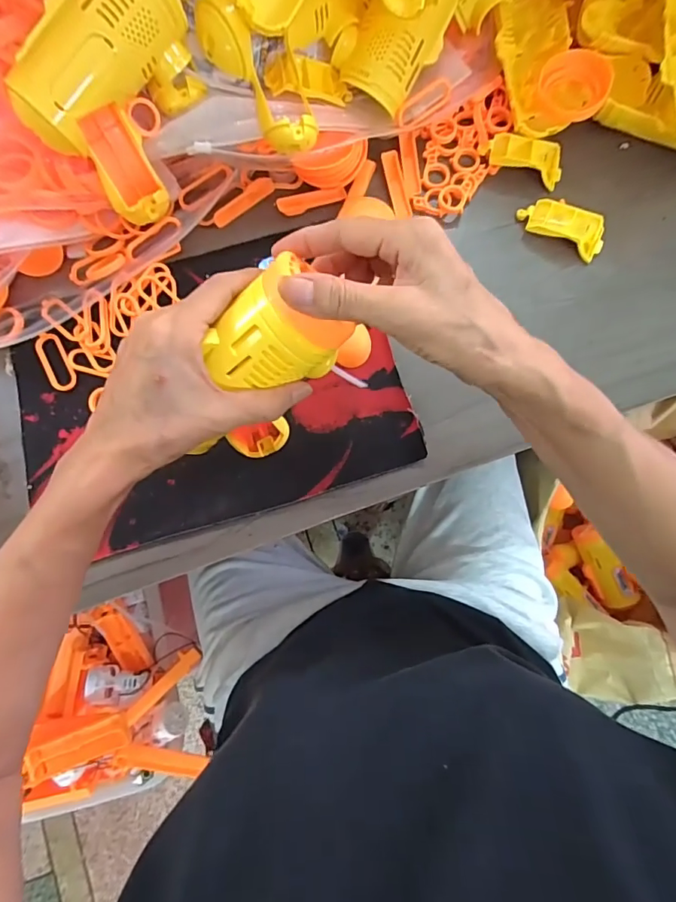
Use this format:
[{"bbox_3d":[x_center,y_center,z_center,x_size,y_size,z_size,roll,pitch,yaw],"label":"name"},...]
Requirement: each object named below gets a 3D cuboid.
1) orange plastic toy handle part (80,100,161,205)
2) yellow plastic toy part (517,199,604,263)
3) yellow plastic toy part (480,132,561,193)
[{"bbox_3d":[-0.167,-0.227,0.365,0.030,0.061,0.008,-26,37,-3],"label":"orange plastic toy handle part"},{"bbox_3d":[0.197,-0.198,0.412,0.075,0.013,0.034,30,83,5],"label":"yellow plastic toy part"},{"bbox_3d":[0.165,-0.262,0.418,0.072,0.016,0.035,18,82,4],"label":"yellow plastic toy part"}]

